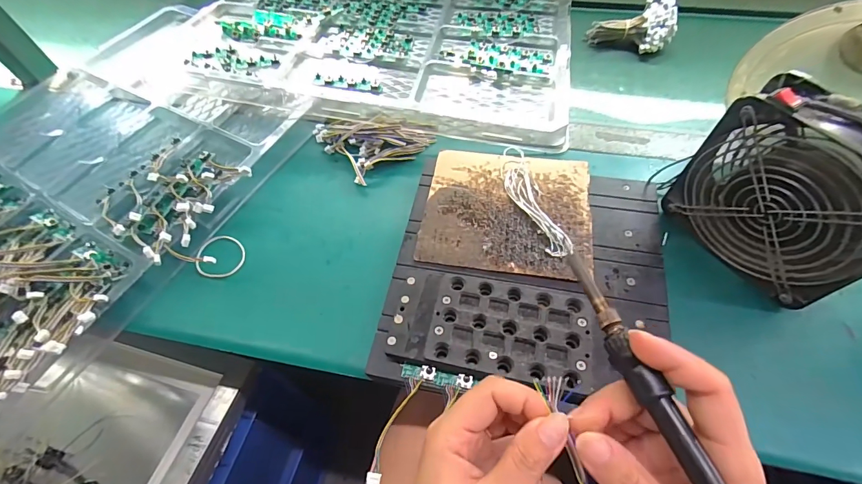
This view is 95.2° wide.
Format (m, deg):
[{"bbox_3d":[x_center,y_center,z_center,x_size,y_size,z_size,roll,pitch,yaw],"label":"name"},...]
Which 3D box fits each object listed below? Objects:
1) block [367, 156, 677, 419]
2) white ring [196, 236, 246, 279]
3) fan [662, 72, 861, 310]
[{"bbox_3d":[0.092,0.019,0.382,0.243,0.041,0.251,9,59,9],"label":"block"},{"bbox_3d":[-0.230,0.016,0.431,0.052,0.005,0.051,-1,58,2],"label":"white ring"},{"bbox_3d":[0.300,-0.041,0.326,0.056,0.136,0.147,-29,61,-14],"label":"fan"}]

